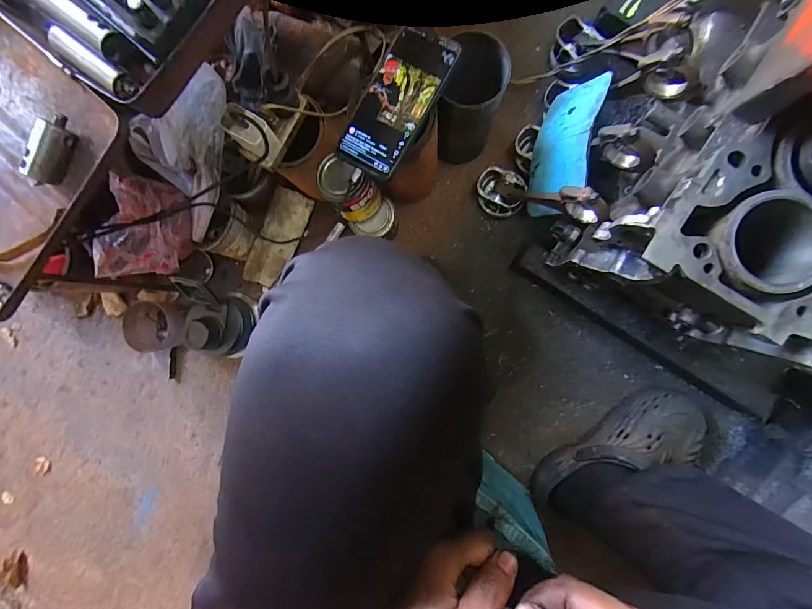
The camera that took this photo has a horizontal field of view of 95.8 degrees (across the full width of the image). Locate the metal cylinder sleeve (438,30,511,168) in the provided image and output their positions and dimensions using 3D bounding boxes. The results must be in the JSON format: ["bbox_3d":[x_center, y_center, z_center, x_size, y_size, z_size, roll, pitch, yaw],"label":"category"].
[{"bbox_3d":[0.092,-0.276,0.521,0.073,0.184,0.089,15,91,5],"label":"metal cylinder sleeve"}]

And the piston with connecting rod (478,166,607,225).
[{"bbox_3d":[0.180,-0.150,0.513,0.072,0.213,0.064,33,93,-31],"label":"piston with connecting rod"}]

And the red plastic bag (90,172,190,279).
[{"bbox_3d":[-0.378,-0.109,0.538,0.085,0.085,0.147,8,91,6],"label":"red plastic bag"}]

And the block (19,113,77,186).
[{"bbox_3d":[-0.266,-0.116,0.277,0.015,0.024,0.052,25,93,5],"label":"block"}]

